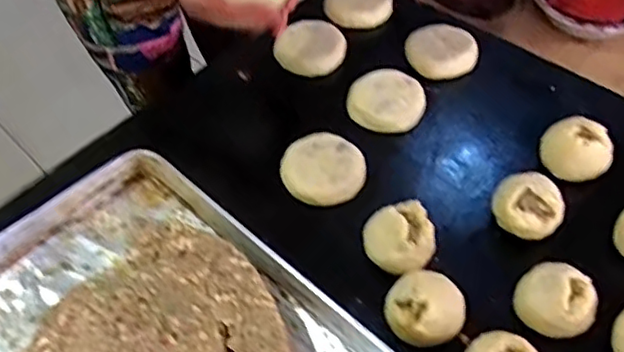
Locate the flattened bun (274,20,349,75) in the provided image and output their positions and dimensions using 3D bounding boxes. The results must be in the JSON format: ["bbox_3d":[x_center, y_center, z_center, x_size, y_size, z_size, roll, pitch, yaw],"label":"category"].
[{"bbox_3d":[-0.001,-0.197,0.944,0.103,0.019,0.114,11,54,12],"label":"flattened bun"}]

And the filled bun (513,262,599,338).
[{"bbox_3d":[0.253,0.129,0.650,0.078,0.050,0.064,29,58,24],"label":"filled bun"}]

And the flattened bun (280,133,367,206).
[{"bbox_3d":[0.015,-0.012,0.794,0.102,0.024,0.100,-2,52,3],"label":"flattened bun"}]

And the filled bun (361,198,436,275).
[{"bbox_3d":[0.099,0.067,0.707,0.078,0.040,0.075,-2,52,3],"label":"filled bun"}]

